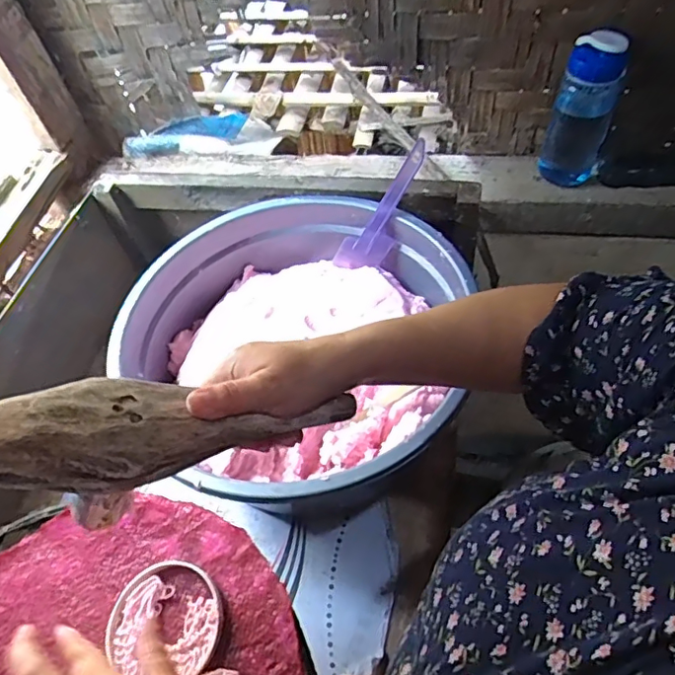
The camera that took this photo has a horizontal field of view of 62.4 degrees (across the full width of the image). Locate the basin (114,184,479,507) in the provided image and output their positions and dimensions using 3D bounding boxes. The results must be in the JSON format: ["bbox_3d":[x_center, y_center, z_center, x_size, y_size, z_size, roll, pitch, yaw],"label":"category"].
[{"bbox_3d":[-0.053,0.014,0.671,0.374,0.151,0.402,-4,54,5],"label":"basin"}]

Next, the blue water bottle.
[{"bbox_3d":[0.319,-0.296,0.728,0.082,0.199,0.068,15,58,18],"label":"blue water bottle"}]

